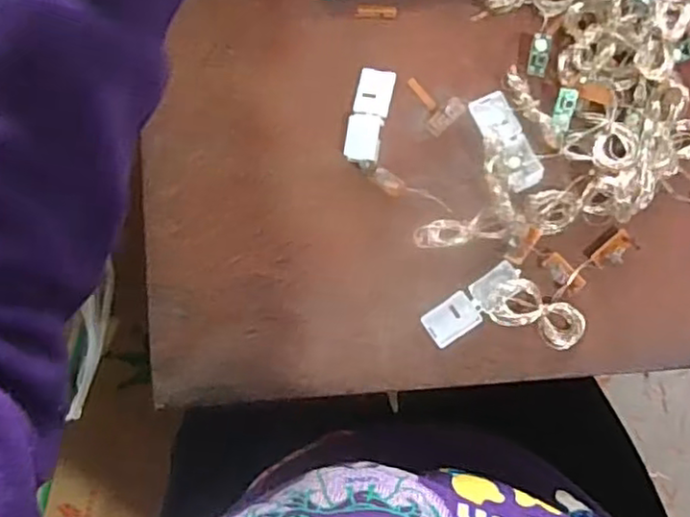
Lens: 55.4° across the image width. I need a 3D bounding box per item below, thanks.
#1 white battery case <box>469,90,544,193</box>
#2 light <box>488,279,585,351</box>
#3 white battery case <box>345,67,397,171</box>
[{"bbox_3d":[0.086,-0.064,0.352,0.020,0.010,0.057,-23,68,6],"label":"white battery case"},{"bbox_3d":[0.100,0.029,0.339,0.050,0.014,0.026,25,90,8],"label":"light"},{"bbox_3d":[0.013,-0.079,0.367,0.020,0.009,0.059,10,75,8],"label":"white battery case"}]

